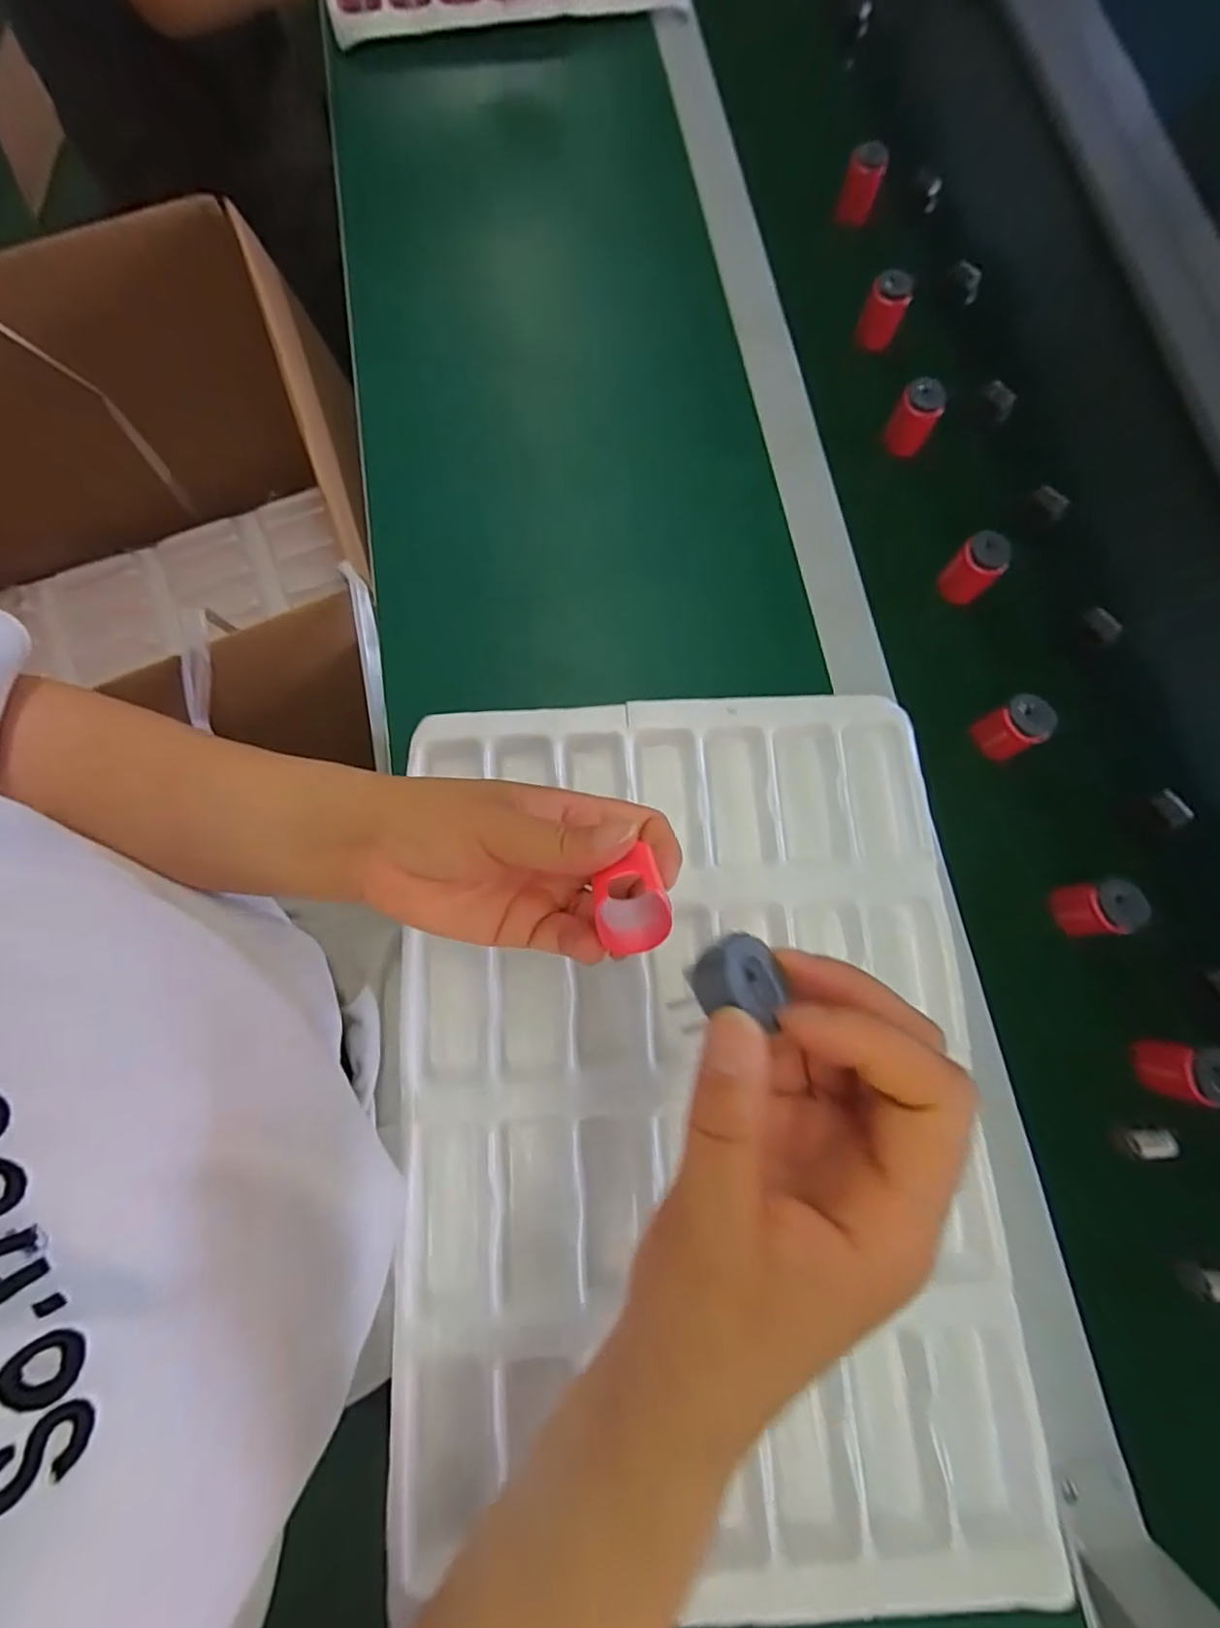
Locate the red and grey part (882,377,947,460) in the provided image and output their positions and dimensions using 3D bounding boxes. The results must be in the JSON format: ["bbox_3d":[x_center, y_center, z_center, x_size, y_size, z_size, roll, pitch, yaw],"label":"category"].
[{"bbox_3d":[0.222,-0.288,0.440,0.031,0.035,0.037,29,79,6],"label":"red and grey part"}]

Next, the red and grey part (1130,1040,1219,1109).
[{"bbox_3d":[0.330,0.148,0.345,0.025,0.041,0.031,11,78,2],"label":"red and grey part"}]

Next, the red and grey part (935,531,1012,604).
[{"bbox_3d":[0.255,-0.172,0.424,0.031,0.041,0.030,0,78,0],"label":"red and grey part"}]

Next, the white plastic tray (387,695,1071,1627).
[{"bbox_3d":[0.042,0.152,0.338,0.319,0.050,0.447,-3,78,-1],"label":"white plastic tray"}]

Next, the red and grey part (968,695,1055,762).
[{"bbox_3d":[0.262,-0.056,0.392,0.034,0.030,0.031,0,78,0],"label":"red and grey part"}]

